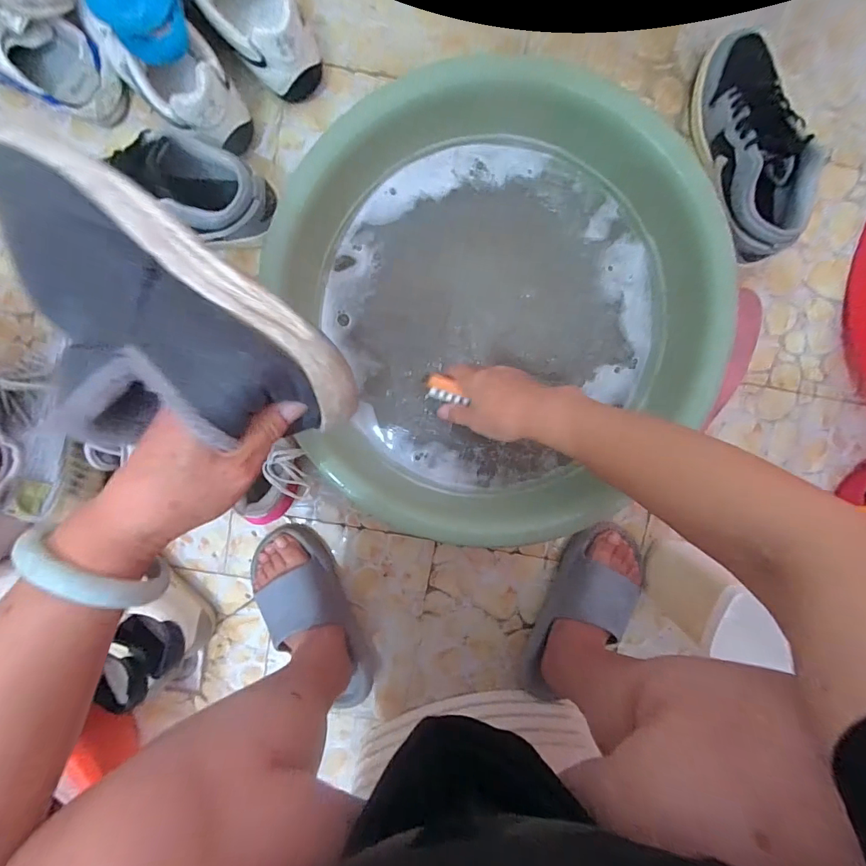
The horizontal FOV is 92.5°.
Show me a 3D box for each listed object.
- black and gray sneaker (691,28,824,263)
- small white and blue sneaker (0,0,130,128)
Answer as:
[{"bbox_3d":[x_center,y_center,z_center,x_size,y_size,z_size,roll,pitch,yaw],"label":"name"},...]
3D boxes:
[{"bbox_3d":[0.384,-0.342,0.499,0.095,0.094,0.255,-14,96,1],"label":"black and gray sneaker"},{"bbox_3d":[-0.503,-0.463,0.505,0.227,0.070,0.091,21,96,-2],"label":"small white and blue sneaker"}]

